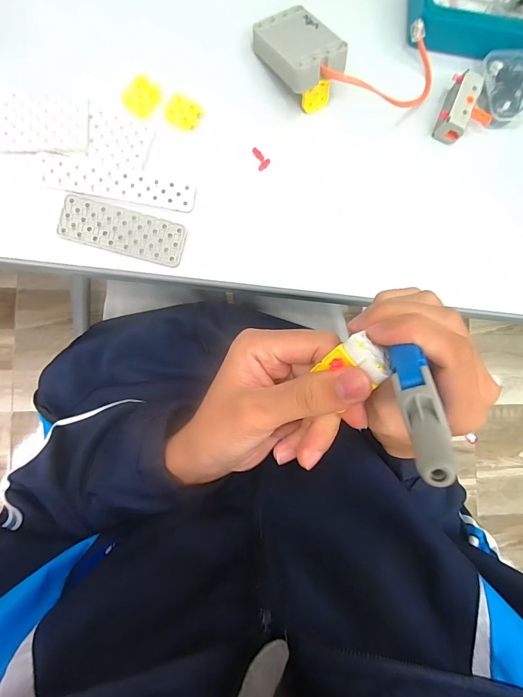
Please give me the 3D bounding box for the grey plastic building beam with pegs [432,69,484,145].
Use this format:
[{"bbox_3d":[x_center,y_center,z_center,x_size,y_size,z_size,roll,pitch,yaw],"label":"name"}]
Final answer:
[{"bbox_3d":[0.180,-0.222,0.327,0.023,0.027,0.056,23,84,-5],"label":"grey plastic building beam with pegs"}]

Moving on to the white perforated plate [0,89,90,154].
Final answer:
[{"bbox_3d":[-0.177,-0.180,0.285,0.071,0.006,0.049,2,86,-7],"label":"white perforated plate"}]

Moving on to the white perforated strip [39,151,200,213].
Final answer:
[{"bbox_3d":[-0.116,-0.137,0.293,0.119,0.004,0.028,8,85,-7],"label":"white perforated strip"}]

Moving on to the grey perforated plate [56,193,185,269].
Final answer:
[{"bbox_3d":[-0.114,-0.097,0.293,0.098,0.004,0.038,14,85,-6],"label":"grey perforated plate"}]

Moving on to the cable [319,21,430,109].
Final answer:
[{"bbox_3d":[0.109,-0.243,0.310,0.129,0.030,0.053,-25,91,-20],"label":"cable"}]

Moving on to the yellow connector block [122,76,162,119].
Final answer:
[{"bbox_3d":[-0.100,-0.213,0.299,0.026,0.004,0.031,33,83,-4],"label":"yellow connector block"}]

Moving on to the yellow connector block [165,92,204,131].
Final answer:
[{"bbox_3d":[-0.067,-0.203,0.304,0.029,0.004,0.028,25,84,-5],"label":"yellow connector block"}]

